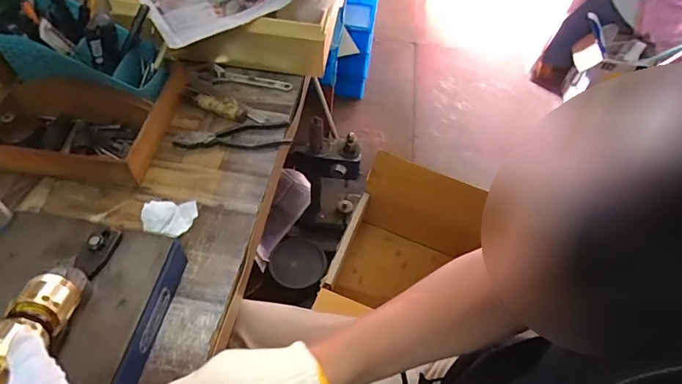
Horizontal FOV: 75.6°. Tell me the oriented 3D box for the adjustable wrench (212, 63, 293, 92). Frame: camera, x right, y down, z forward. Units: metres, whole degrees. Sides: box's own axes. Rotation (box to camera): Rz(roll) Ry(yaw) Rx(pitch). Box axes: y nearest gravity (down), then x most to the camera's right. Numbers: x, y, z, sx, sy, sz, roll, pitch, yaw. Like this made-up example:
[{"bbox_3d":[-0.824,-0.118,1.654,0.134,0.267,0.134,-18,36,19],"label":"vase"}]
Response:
[{"bbox_3d":[-0.137,-0.170,0.676,0.124,0.010,0.032,11,55,4],"label":"adjustable wrench"}]

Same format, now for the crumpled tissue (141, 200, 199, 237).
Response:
[{"bbox_3d":[-0.201,0.031,0.518,0.061,0.025,0.036,-8,56,-9],"label":"crumpled tissue"}]

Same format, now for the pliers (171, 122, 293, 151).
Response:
[{"bbox_3d":[-0.148,-0.073,0.604,0.152,0.011,0.044,-9,56,-10],"label":"pliers"}]

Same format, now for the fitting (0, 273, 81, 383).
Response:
[{"bbox_3d":[-0.234,0.099,0.327,0.038,0.037,0.091,8,29,2],"label":"fitting"}]

